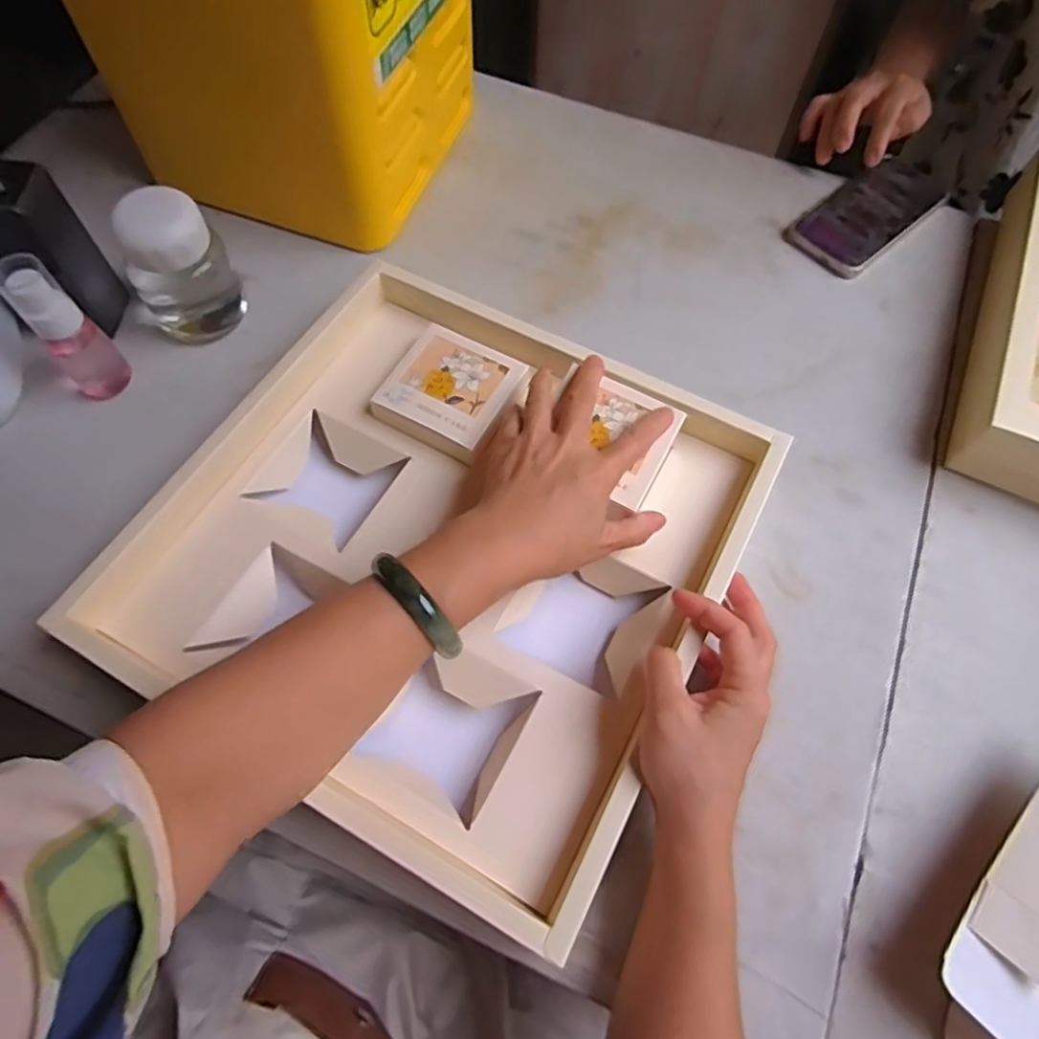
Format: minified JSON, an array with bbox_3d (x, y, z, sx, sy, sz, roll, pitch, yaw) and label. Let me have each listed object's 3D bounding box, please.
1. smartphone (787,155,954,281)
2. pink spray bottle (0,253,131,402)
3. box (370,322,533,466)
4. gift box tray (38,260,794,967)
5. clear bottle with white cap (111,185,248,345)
[{"bbox_3d":[0.338,-0.297,0.618,0.182,0.010,0.078,-39,70,-17],"label":"smartphone"},{"bbox_3d":[-0.336,-0.139,0.479,0.041,0.117,0.031,-41,70,-18],"label":"pink spray bottle"},{"bbox_3d":[-0.049,-0.094,0.481,0.088,0.023,0.088,31,68,13],"label":"box"},{"bbox_3d":[-0.047,0.013,0.433,0.341,0.080,0.348,27,67,13],"label":"gift box tray"},{"bbox_3d":[-0.271,-0.198,0.517,0.077,0.112,0.073,-31,68,-14],"label":"clear bottle with white cap"}]

